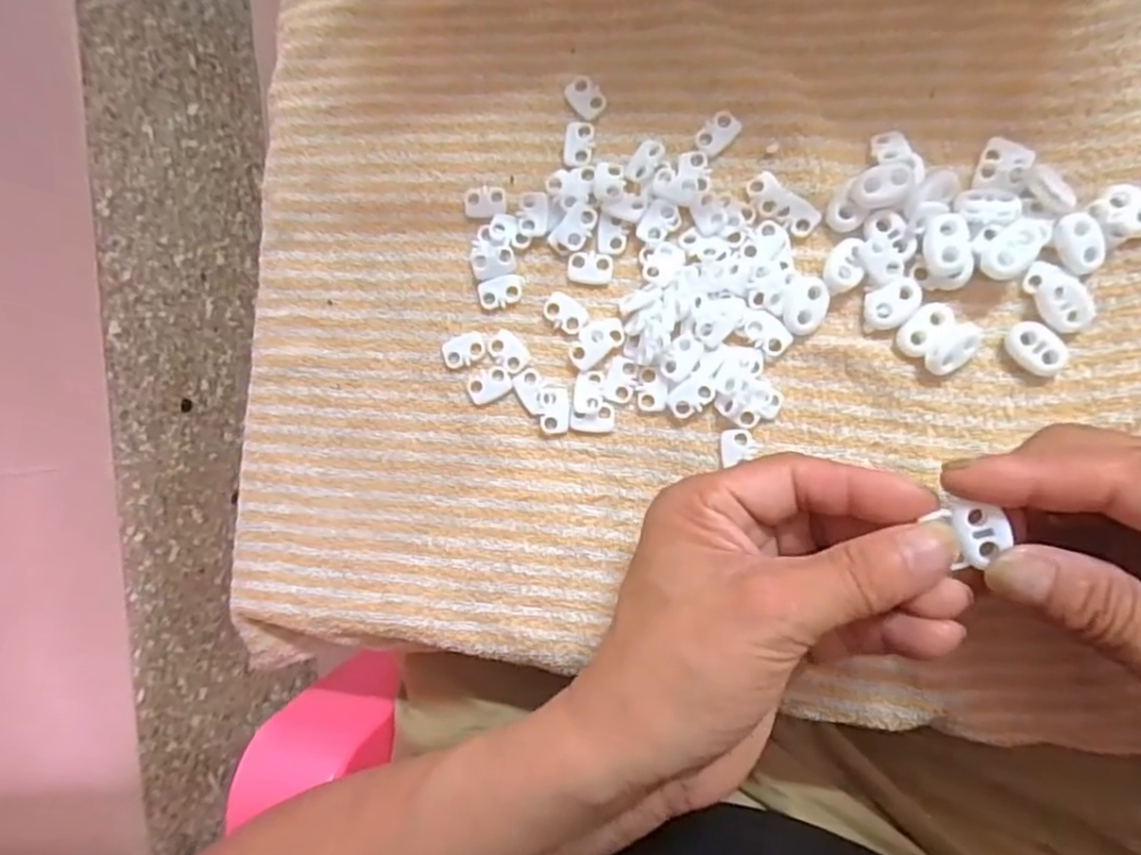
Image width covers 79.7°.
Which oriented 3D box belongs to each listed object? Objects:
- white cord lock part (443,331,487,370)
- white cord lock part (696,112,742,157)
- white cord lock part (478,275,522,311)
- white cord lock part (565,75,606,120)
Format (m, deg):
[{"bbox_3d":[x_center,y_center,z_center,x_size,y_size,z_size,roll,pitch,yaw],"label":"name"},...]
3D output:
[{"bbox_3d":[-0.045,-0.033,0.289,0.019,0.004,0.013,-23,85,8],"label":"white cord lock part"},{"bbox_3d":[0.060,-0.120,0.277,0.018,0.004,0.012,-43,83,6],"label":"white cord lock part"},{"bbox_3d":[-0.029,-0.057,0.288,0.019,0.004,0.012,-15,86,9],"label":"white cord lock part"},{"bbox_3d":[0.006,-0.139,0.286,0.012,0.004,0.018,-44,83,6],"label":"white cord lock part"}]

